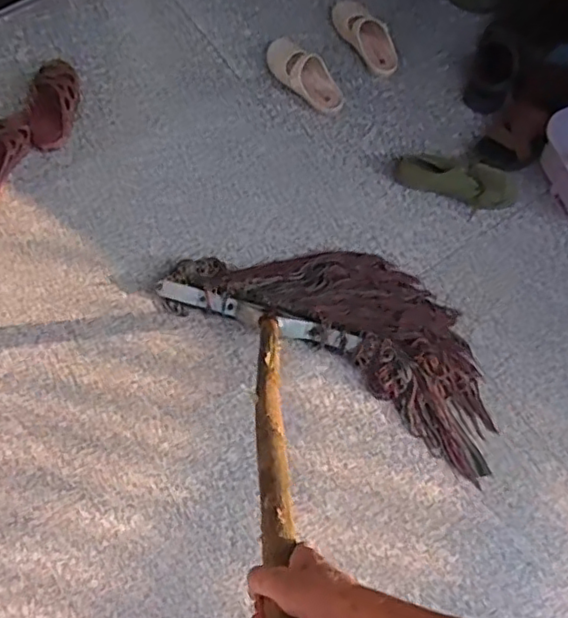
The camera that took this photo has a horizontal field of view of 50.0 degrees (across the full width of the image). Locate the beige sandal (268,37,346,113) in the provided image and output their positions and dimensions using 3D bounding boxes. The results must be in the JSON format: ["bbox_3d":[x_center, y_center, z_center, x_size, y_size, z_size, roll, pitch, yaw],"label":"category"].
[{"bbox_3d":[0.040,-0.533,1.358,0.095,0.061,0.230,-41,74,-16],"label":"beige sandal"}]

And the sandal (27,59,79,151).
[{"bbox_3d":[-0.489,-0.443,1.303,0.093,0.057,0.243,1,68,-1],"label":"sandal"}]

